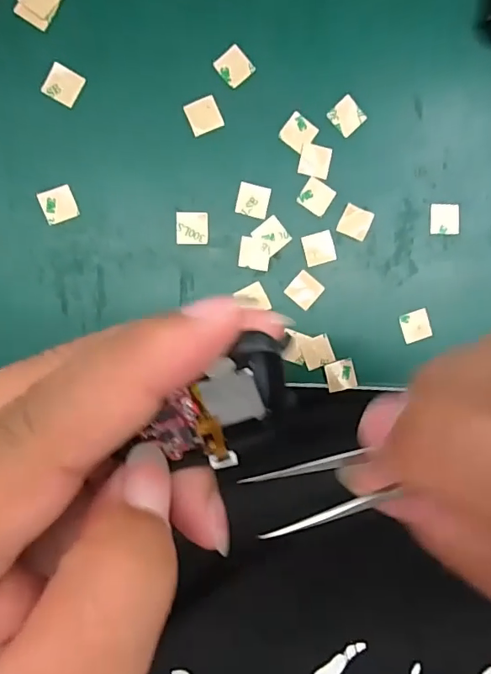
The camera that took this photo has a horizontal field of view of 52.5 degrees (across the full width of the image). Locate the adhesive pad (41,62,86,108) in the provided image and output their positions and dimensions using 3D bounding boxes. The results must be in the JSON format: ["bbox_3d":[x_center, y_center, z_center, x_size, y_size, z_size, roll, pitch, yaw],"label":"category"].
[{"bbox_3d":[-0.084,-0.117,0.230,0.015,0.004,0.015,25,91,-8],"label":"adhesive pad"}]

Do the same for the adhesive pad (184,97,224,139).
[{"bbox_3d":[-0.020,-0.107,0.239,0.016,0.004,0.016,-25,97,-4],"label":"adhesive pad"}]

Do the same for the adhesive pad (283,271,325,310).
[{"bbox_3d":[0.030,-0.023,0.250,0.015,0.004,0.015,42,89,-8],"label":"adhesive pad"}]

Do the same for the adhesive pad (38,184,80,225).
[{"bbox_3d":[-0.088,-0.062,0.234,0.015,0.004,0.015,-21,97,-5],"label":"adhesive pad"}]

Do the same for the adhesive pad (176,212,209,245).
[{"bbox_3d":[-0.026,-0.053,0.241,0.015,0.004,0.015,-2,95,-7],"label":"adhesive pad"}]

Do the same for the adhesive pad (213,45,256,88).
[{"bbox_3d":[-0.005,-0.131,0.241,0.015,0.004,0.015,-43,99,-1],"label":"adhesive pad"}]

